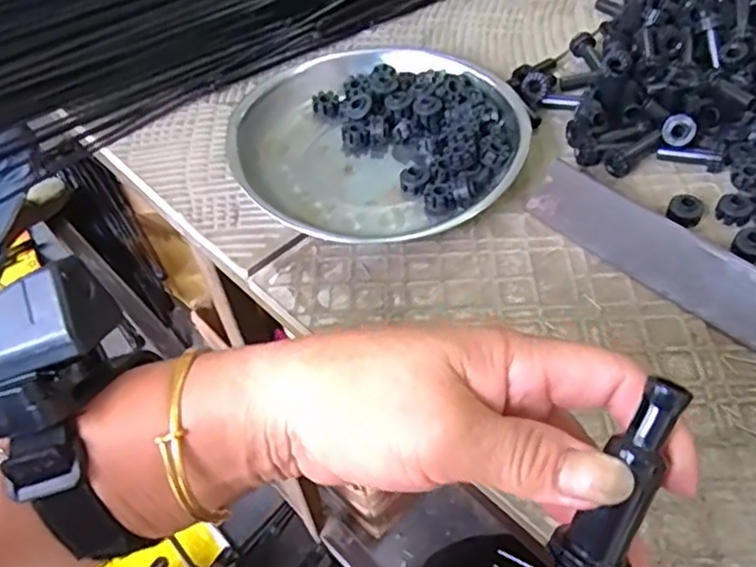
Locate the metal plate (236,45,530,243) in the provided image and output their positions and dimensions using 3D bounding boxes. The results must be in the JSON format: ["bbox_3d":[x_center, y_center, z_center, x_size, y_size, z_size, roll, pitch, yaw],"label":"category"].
[{"bbox_3d":[0.001,-0.099,0.431,0.178,0.025,0.162,-2,51,3],"label":"metal plate"}]

